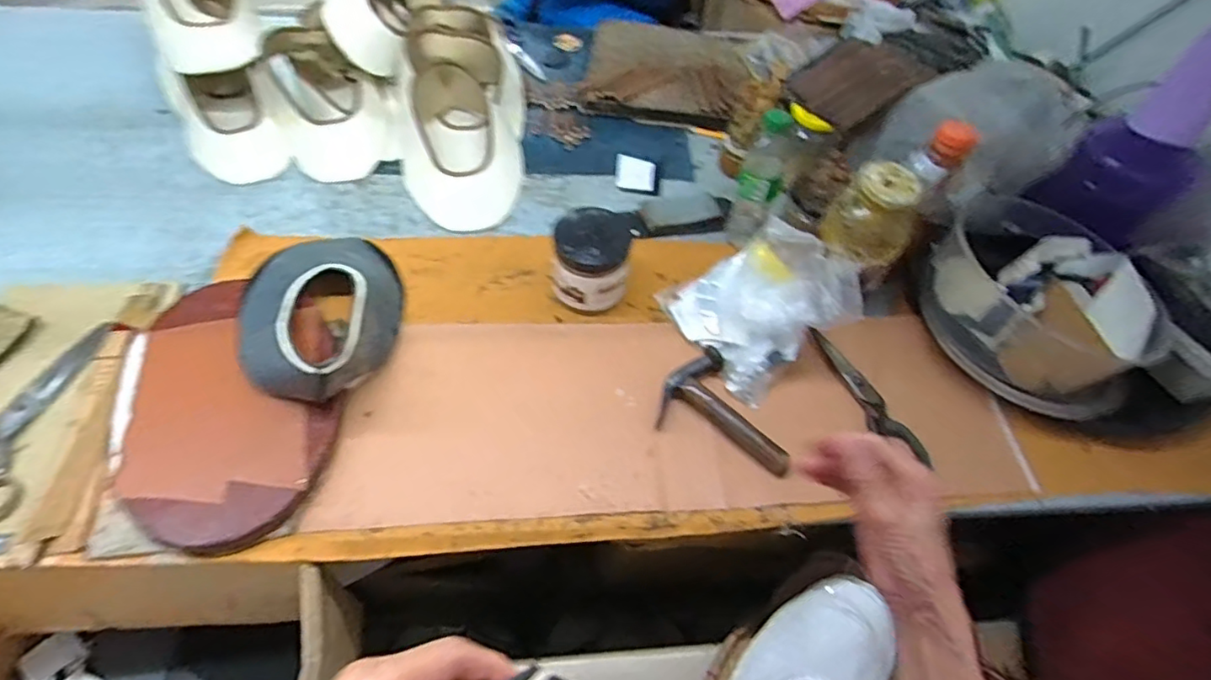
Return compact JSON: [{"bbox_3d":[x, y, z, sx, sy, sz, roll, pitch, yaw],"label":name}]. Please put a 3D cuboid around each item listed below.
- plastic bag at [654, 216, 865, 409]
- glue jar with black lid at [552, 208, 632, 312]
[{"bbox_3d":[0.186,-0.051,0.687,0.170,0.106,0.176,-24,60,-20],"label":"plastic bag"},{"bbox_3d":[-0.017,-0.093,0.703,0.092,0.105,0.084,2,54,-3],"label":"glue jar with black lid"}]

